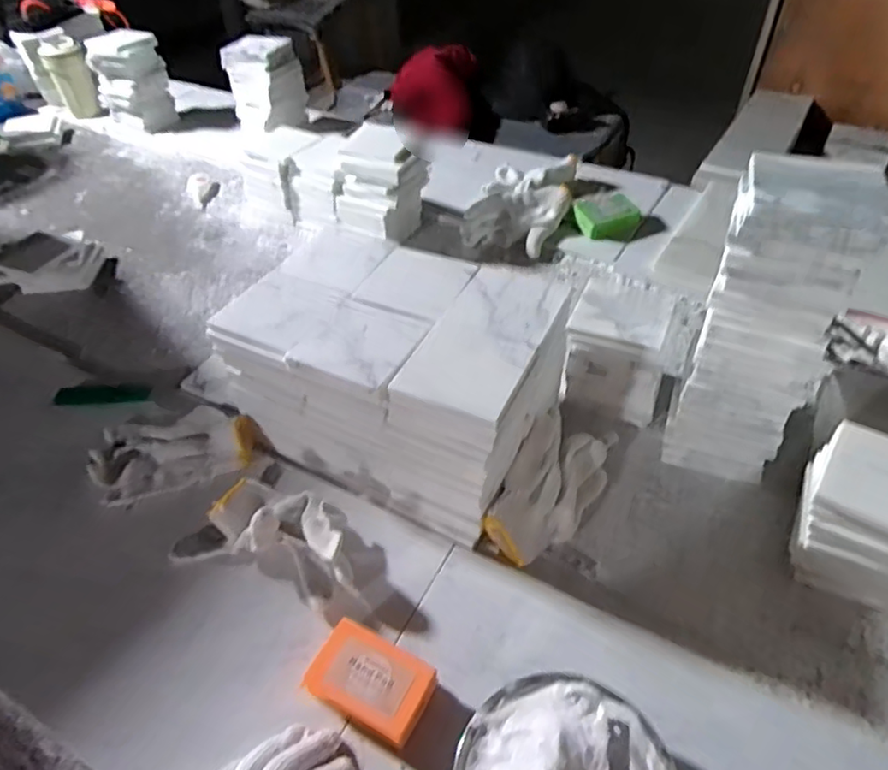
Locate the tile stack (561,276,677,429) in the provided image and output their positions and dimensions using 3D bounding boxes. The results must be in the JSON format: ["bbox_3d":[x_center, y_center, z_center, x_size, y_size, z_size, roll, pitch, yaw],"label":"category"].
[{"bbox_3d":[0.204,-0.040,0.708,0.107,0.117,0.107,16,48,16],"label":"tile stack"}]

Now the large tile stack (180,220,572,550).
[{"bbox_3d":[-0.047,-0.013,0.653,0.302,0.173,0.217,21,50,19],"label":"large tile stack"}]

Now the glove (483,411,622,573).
[{"bbox_3d":[0.113,0.101,0.629,0.096,0.030,0.186,42,57,-3],"label":"glove"}]

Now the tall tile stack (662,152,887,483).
[{"bbox_3d":[0.303,-0.048,0.586,0.116,0.298,0.114,22,50,20],"label":"tall tile stack"}]

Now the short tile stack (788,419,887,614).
[{"bbox_3d":[0.384,0.123,0.546,0.120,0.111,0.105,28,52,25],"label":"short tile stack"}]

